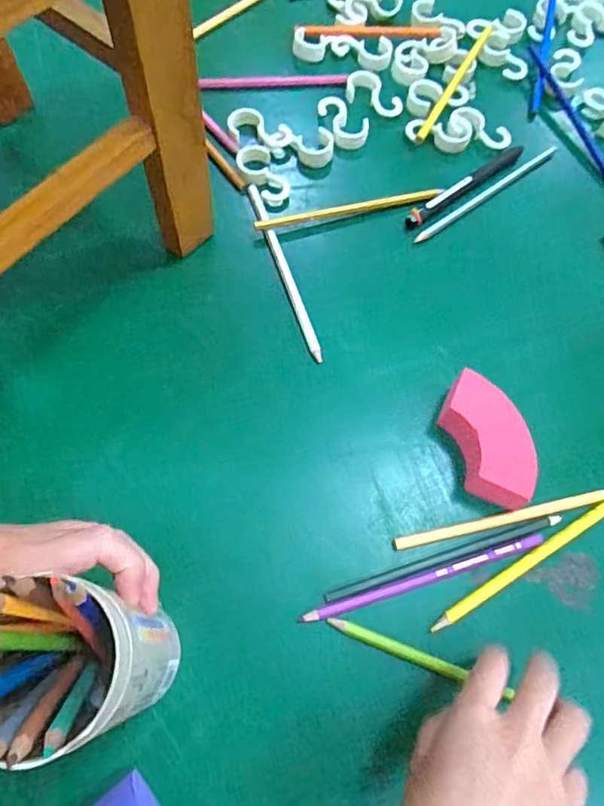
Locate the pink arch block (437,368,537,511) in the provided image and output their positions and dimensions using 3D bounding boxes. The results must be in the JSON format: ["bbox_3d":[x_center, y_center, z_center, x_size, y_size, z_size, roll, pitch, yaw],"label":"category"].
[{"bbox_3d":[0.124,0.028,0.400,0.049,0.040,0.095,-15,70,-8],"label":"pink arch block"}]

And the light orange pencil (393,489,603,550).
[{"bbox_3d":[0.141,0.078,0.397,0.160,0.004,0.009,-11,69,-7],"label":"light orange pencil"}]

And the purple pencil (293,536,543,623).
[{"bbox_3d":[0.081,0.115,0.379,0.168,0.004,0.009,-16,70,-8],"label":"purple pencil"}]

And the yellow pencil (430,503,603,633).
[{"bbox_3d":[0.151,0.105,0.385,0.157,0.005,0.008,-28,72,-13],"label":"yellow pencil"}]

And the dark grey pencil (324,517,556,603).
[{"bbox_3d":[0.095,0.102,0.385,0.167,0.004,0.007,-16,70,-8],"label":"dark grey pencil"}]

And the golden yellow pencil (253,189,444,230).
[{"bbox_3d":[0.040,-0.163,0.488,0.162,0.010,0.009,-13,70,-7],"label":"golden yellow pencil"}]

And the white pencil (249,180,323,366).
[{"bbox_3d":[-0.014,-0.108,0.466,0.010,0.007,0.169,-17,70,-9],"label":"white pencil"}]

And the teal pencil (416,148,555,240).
[{"bbox_3d":[0.163,-0.182,0.505,0.164,0.004,0.008,-34,74,-14],"label":"teal pencil"}]

